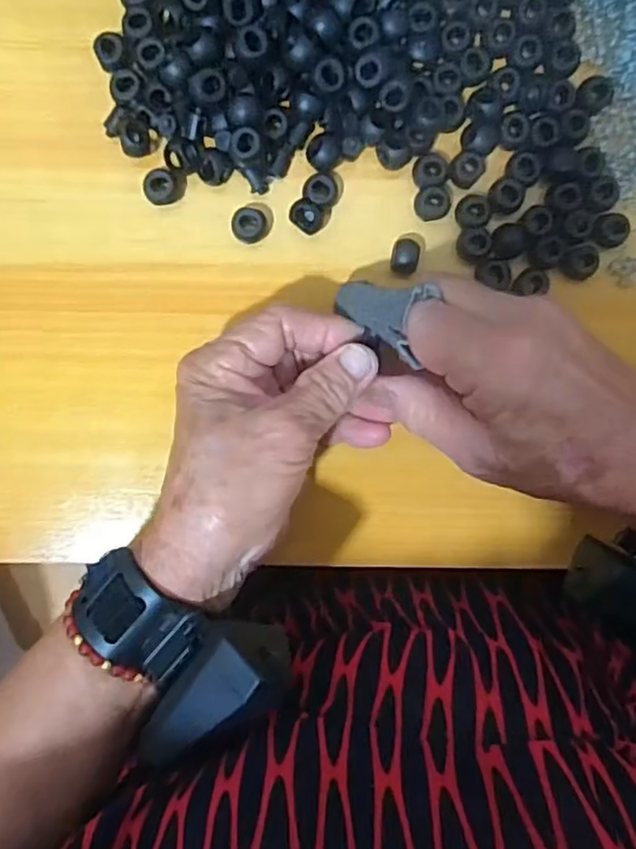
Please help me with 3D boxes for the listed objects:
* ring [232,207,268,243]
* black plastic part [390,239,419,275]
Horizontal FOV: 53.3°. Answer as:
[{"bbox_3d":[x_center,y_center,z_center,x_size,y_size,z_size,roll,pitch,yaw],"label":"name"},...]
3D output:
[{"bbox_3d":[-0.035,-0.101,0.323,0.017,0.008,0.017,0,96,-1],"label":"ring"},{"bbox_3d":[0.044,-0.085,0.325,0.013,0.015,0.018,6,96,-1],"label":"black plastic part"}]

